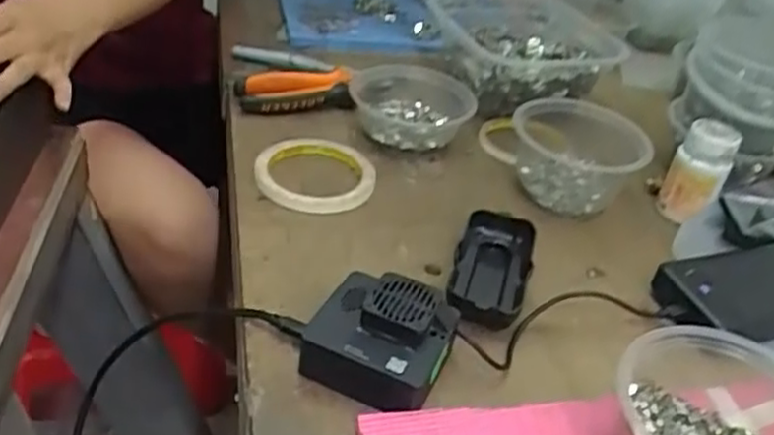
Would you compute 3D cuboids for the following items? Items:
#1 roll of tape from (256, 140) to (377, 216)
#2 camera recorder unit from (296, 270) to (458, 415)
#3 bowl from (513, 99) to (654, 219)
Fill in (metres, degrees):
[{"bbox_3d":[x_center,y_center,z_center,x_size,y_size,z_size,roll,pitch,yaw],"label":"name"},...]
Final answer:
[{"bbox_3d":[-0.059,-0.038,0.604,0.094,0.015,0.092,7,37,-5],"label":"roll of tape"},{"bbox_3d":[-0.004,0.072,0.437,0.078,0.045,0.069,24,38,17],"label":"camera recorder unit"},{"bbox_3d":[0.164,-0.056,0.632,0.117,0.052,0.094,20,37,12],"label":"bowl"}]

